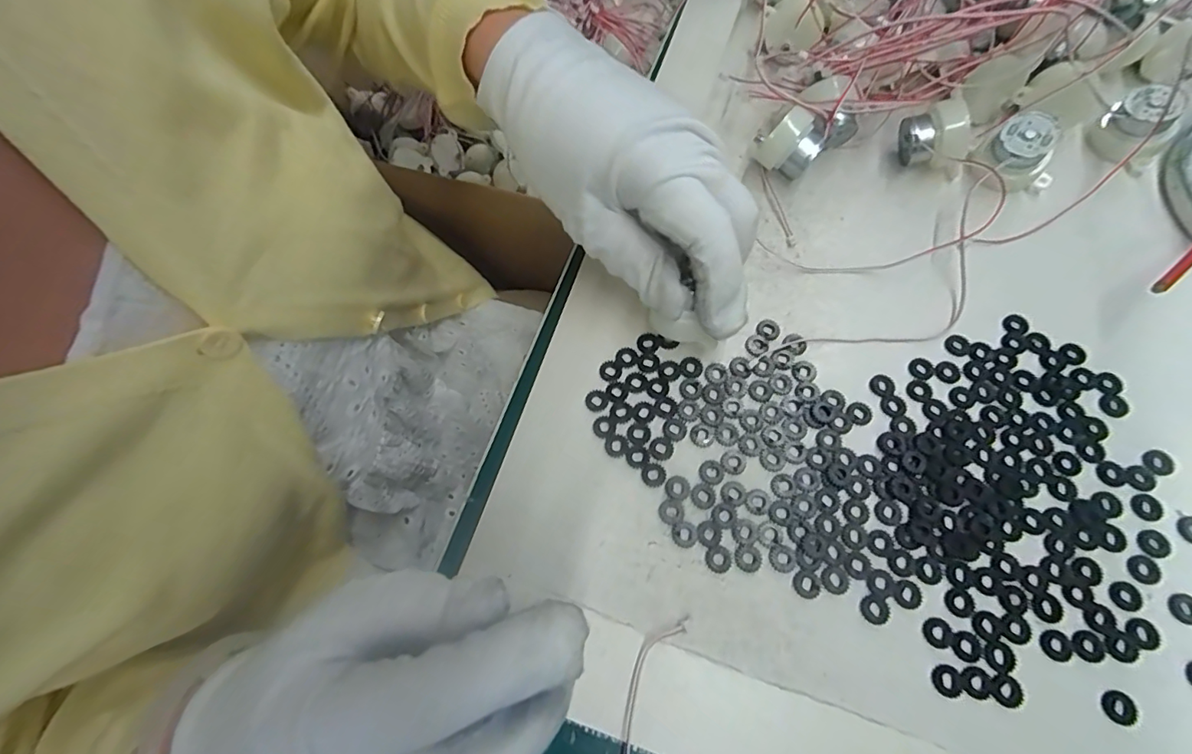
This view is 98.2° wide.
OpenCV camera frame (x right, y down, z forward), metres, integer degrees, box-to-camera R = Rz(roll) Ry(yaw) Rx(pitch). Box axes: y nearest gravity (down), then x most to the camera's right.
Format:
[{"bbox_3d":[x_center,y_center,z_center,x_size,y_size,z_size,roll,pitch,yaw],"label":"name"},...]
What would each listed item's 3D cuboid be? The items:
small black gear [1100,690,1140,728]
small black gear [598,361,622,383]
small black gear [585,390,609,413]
[{"bbox_3d":[0.187,0.118,0.183,0.010,0.004,0.011,12,67,8],"label":"small black gear"},{"bbox_3d":[0.007,-0.003,0.244,0.010,0.004,0.010,-1,66,2],"label":"small black gear"},{"bbox_3d":[0.000,0.010,0.238,0.011,0.004,0.011,-1,66,2],"label":"small black gear"}]

